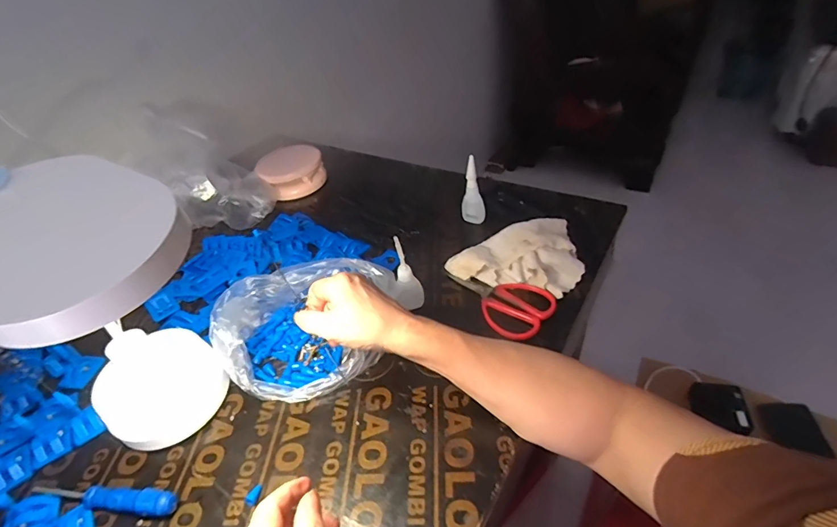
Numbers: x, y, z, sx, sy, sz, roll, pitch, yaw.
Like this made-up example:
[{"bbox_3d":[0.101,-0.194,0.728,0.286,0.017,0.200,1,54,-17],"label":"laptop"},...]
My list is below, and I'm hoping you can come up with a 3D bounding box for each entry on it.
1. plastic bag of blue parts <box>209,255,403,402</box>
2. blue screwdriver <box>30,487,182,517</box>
[{"bbox_3d":[-0.129,0.061,0.488,0.193,0.086,0.175,3,43,11],"label":"plastic bag of blue parts"},{"bbox_3d":[-0.290,0.215,0.389,0.145,0.019,0.019,-1,42,10],"label":"blue screwdriver"}]

